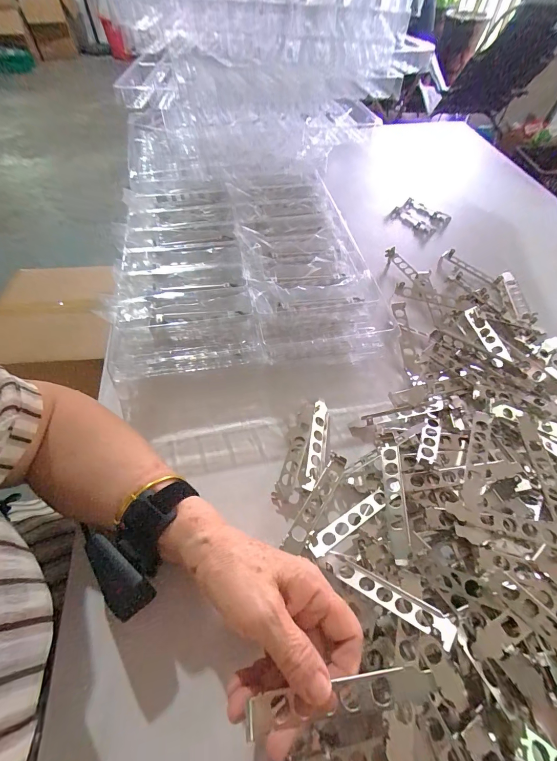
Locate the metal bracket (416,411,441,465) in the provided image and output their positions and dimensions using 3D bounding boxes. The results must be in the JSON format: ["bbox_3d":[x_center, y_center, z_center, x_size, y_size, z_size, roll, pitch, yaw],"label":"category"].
[{"bbox_3d":[0.164,0.061,0.344,0.018,0.009,0.083,26,42,16],"label":"metal bracket"}]

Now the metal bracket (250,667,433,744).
[{"bbox_3d":[0.039,0.204,0.203,0.121,0.004,0.017,-14,48,1],"label":"metal bracket"}]

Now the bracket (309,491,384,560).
[{"bbox_3d":[0.068,0.135,0.303,0.091,0.004,0.018,-27,44,-19],"label":"bracket"}]

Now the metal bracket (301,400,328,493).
[{"bbox_3d":[0.045,0.070,0.357,0.019,0.019,0.109,10,56,6],"label":"metal bracket"}]

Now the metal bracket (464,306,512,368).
[{"bbox_3d":[0.281,-0.060,0.429,0.023,0.024,0.110,3,56,2],"label":"metal bracket"}]

